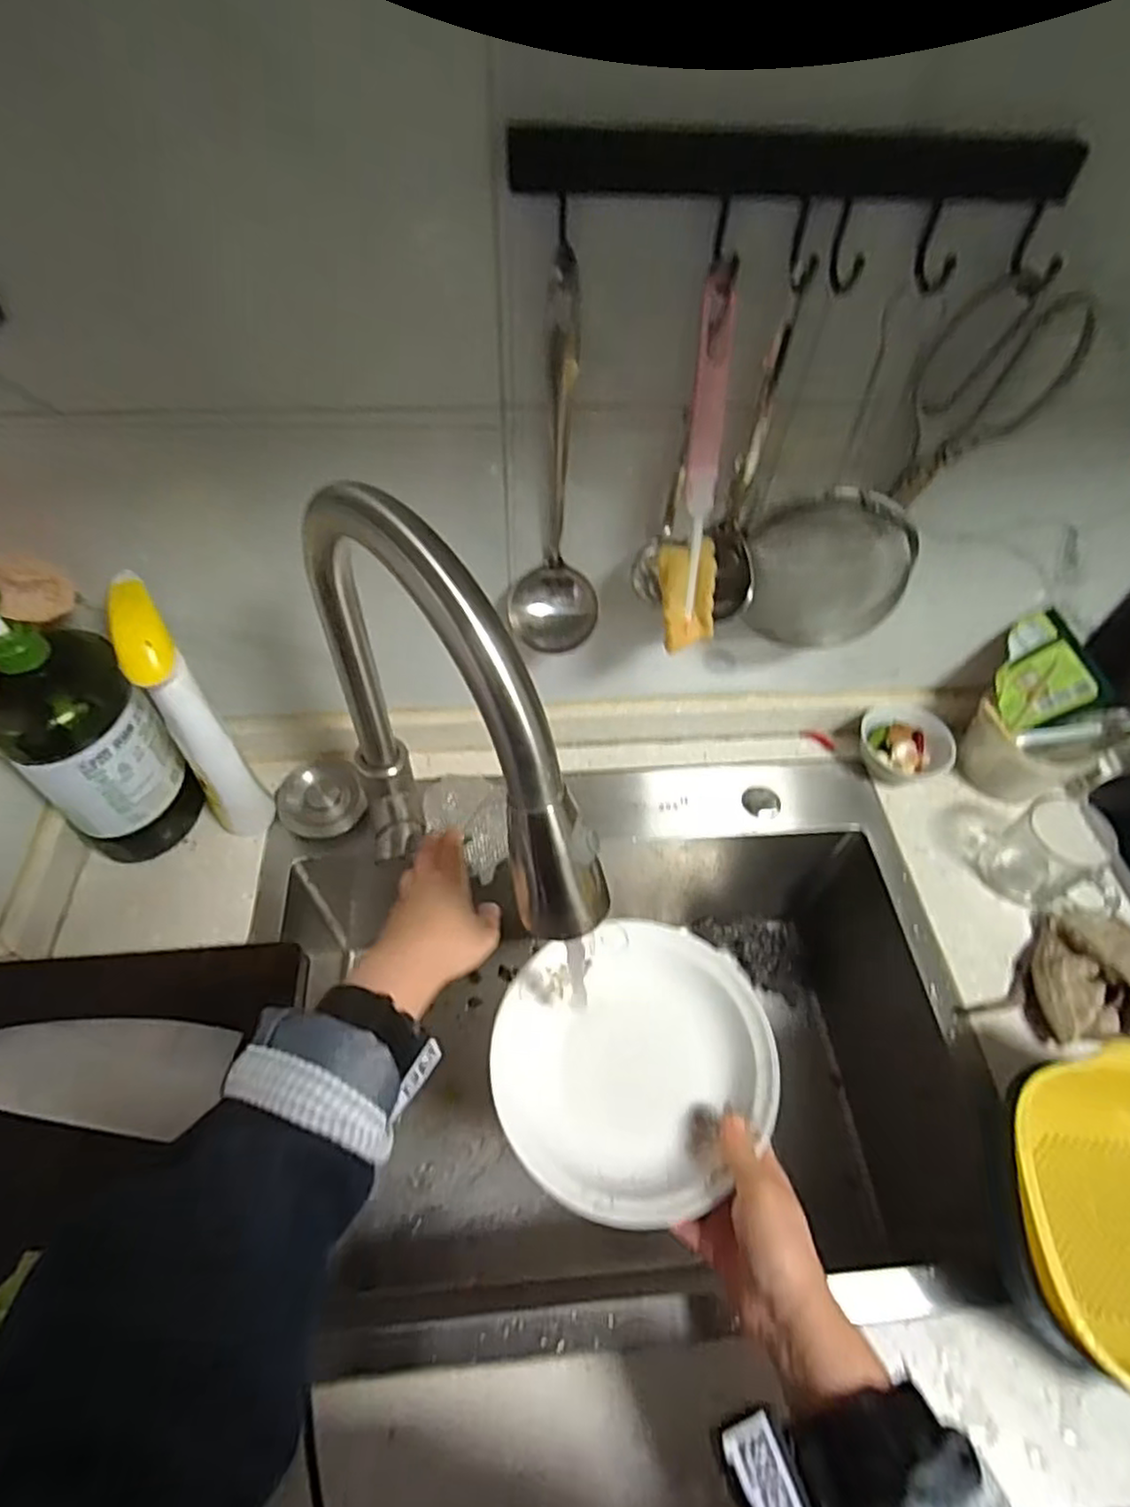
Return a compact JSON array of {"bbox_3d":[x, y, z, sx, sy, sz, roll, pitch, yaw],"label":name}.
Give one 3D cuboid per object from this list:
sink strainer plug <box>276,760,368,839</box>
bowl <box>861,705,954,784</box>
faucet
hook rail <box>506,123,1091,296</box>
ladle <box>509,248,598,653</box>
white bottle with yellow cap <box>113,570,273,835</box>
[{"bbox_3d":[-0.224,0.037,0.646,0.075,0.024,0.078,1,54,-1],"label":"sink strainer plug"},{"bbox_3d":[0.334,-0.005,0.701,0.086,0.043,0.079,1,54,-1],"label":"bowl"},{"bbox_3d":[-0.078,0.013,0.430,0.048,0.331,0.266,-35,62,-24],"label":"faucet"},{"bbox_3d":[0.120,-0.287,0.369,0.290,0.061,0.024,1,54,-1],"label":"hook rail"},{"bbox_3d":[-0.005,-0.175,0.465,0.066,0.251,0.055,1,54,-2],"label":"ladle"},{"bbox_3d":[-0.288,-0.013,0.550,0.043,0.244,0.079,-35,62,-24],"label":"white bottle with yellow cap"}]

